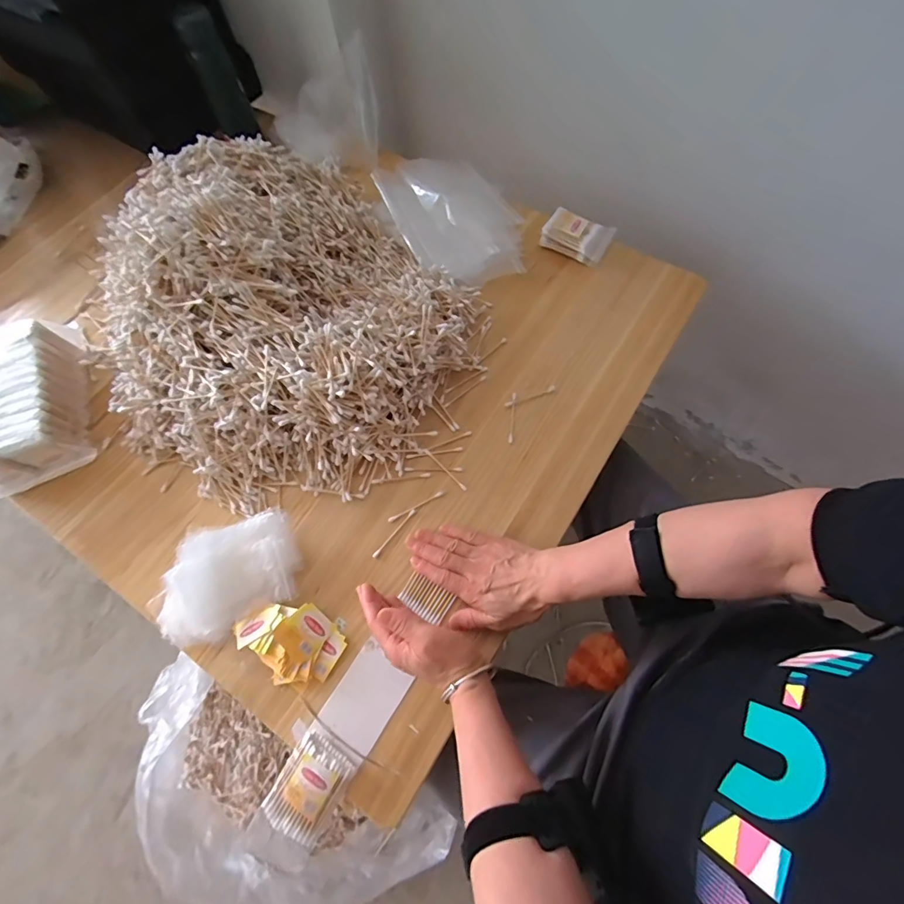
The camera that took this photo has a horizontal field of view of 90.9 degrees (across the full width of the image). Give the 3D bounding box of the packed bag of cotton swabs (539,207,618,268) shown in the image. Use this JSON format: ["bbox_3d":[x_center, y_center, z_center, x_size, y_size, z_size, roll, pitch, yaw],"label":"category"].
[{"bbox_3d":[0.171,-0.295,0.611,0.091,0.039,0.048,33,72,16],"label":"packed bag of cotton swabs"}]

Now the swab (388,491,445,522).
[{"bbox_3d":[-0.041,0.062,0.512,0.071,0.004,0.006,-26,68,-8],"label":"swab"}]

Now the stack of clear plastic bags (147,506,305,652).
[{"bbox_3d":[-0.245,0.130,0.474,0.154,0.042,0.119,-14,66,-3],"label":"stack of clear plastic bags"}]

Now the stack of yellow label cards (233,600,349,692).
[{"bbox_3d":[-0.164,0.190,0.452,0.099,0.022,0.074,38,74,17],"label":"stack of yellow label cards"}]

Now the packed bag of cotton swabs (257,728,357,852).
[{"bbox_3d":[-0.132,0.308,0.409,0.059,0.013,0.076,27,71,14],"label":"packed bag of cotton swabs"}]

